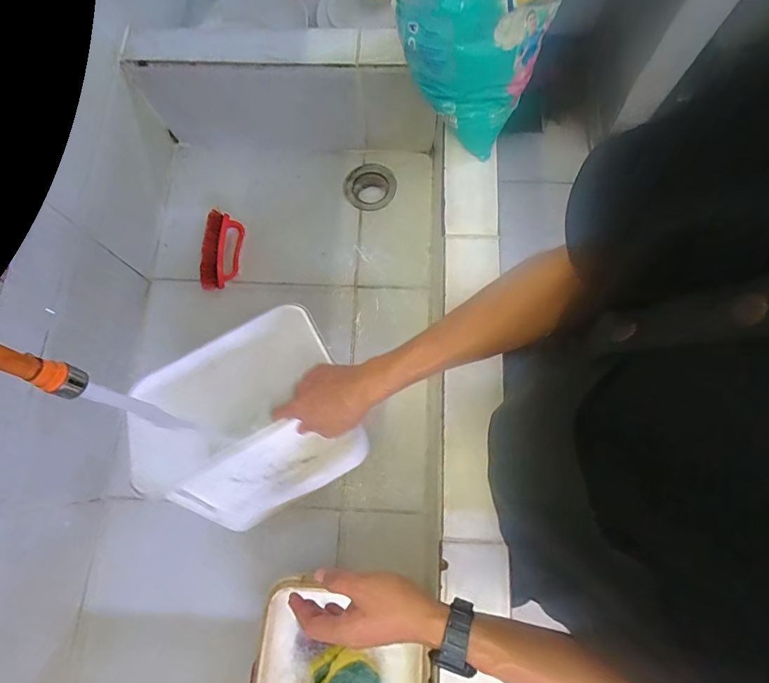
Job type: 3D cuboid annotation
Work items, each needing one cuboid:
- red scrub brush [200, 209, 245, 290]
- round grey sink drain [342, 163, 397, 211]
[{"bbox_3d":[-0.310,-0.171,0.814,0.061,0.044,0.139,3,74,2],"label":"red scrub brush"},{"bbox_3d":[-0.030,-0.316,0.905,0.104,0.050,0.096,0,74,1],"label":"round grey sink drain"}]

